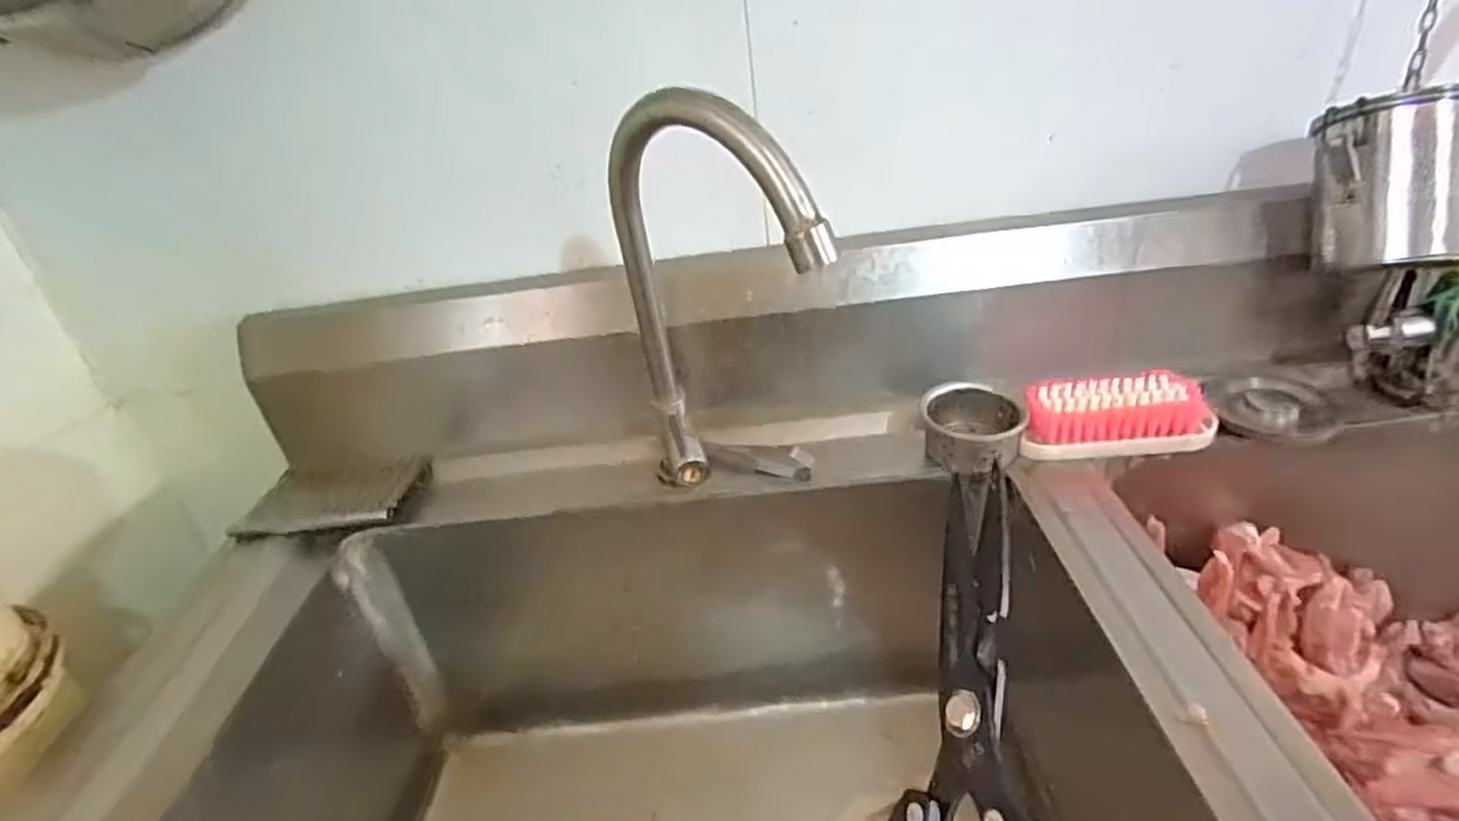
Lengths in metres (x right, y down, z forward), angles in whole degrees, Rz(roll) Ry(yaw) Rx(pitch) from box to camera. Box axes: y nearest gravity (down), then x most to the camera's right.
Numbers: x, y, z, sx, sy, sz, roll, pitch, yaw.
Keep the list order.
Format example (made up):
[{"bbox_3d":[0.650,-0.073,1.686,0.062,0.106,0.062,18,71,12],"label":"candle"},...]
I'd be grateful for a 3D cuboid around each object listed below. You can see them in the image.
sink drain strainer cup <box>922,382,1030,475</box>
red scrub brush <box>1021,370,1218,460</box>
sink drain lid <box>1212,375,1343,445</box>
[{"bbox_3d":[0.183,0.014,0.551,0.071,0.039,0.071,-6,31,4],"label":"sink drain strainer cup"},{"bbox_3d":[0.285,0.004,0.542,0.129,0.041,0.045,-5,31,6],"label":"red scrub brush"},{"bbox_3d":[0.407,-0.003,0.545,0.076,0.019,0.070,-6,31,4],"label":"sink drain lid"}]

